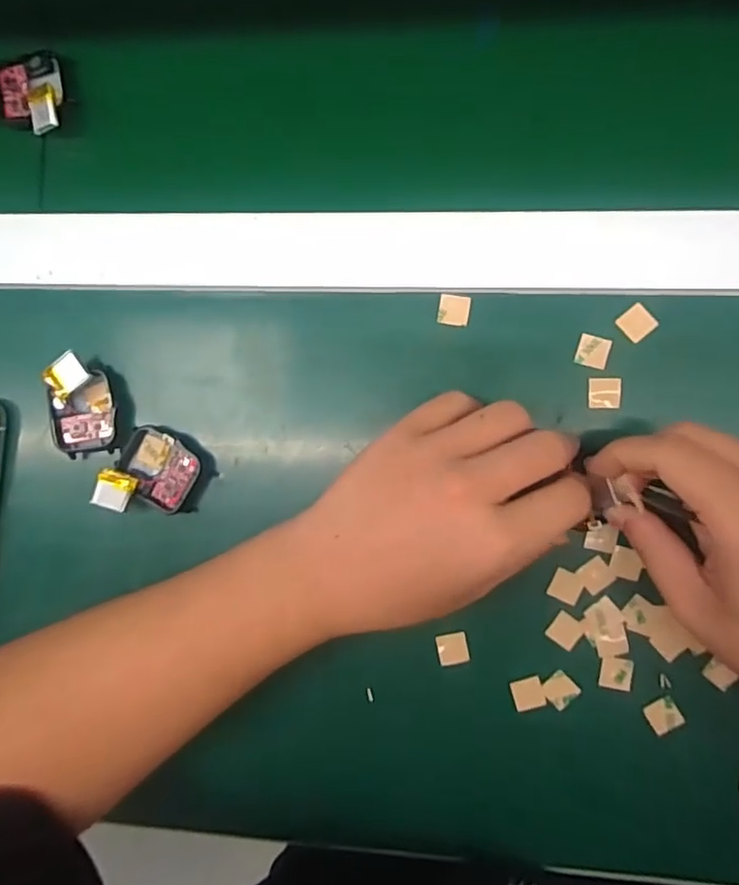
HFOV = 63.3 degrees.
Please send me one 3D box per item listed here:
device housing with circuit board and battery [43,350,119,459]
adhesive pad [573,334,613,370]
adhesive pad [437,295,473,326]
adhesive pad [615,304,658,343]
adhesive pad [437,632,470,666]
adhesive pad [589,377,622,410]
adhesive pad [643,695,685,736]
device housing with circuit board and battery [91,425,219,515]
[{"bbox_3d":[-0.154,-0.020,0.325,0.036,0.014,0.054,-1,103,1],"label":"device housing with circuit board and battery"},{"bbox_3d":[0.114,-0.046,0.304,0.015,0.004,0.015,14,91,5],"label":"adhesive pad"},{"bbox_3d":[0.044,-0.069,0.311,0.016,0.004,0.016,6,90,5],"label":"adhesive pad"},{"bbox_3d":[0.134,-0.060,0.301,0.016,0.004,0.015,-40,87,3],"label":"adhesive pad"},{"bbox_3d":[0.044,0.108,0.314,0.016,0.004,0.016,-11,88,5],"label":"adhesive pad"},{"bbox_3d":[0.119,-0.025,0.304,0.016,0.004,0.016,2,90,5],"label":"adhesive pad"},{"bbox_3d":[0.150,0.139,0.305,0.015,0.004,0.016,-30,79,7],"label":"adhesive pad"},{"bbox_3d":[-0.113,0.019,0.320,0.048,0.020,0.048,27,92,5],"label":"device housing with circuit board and battery"}]

